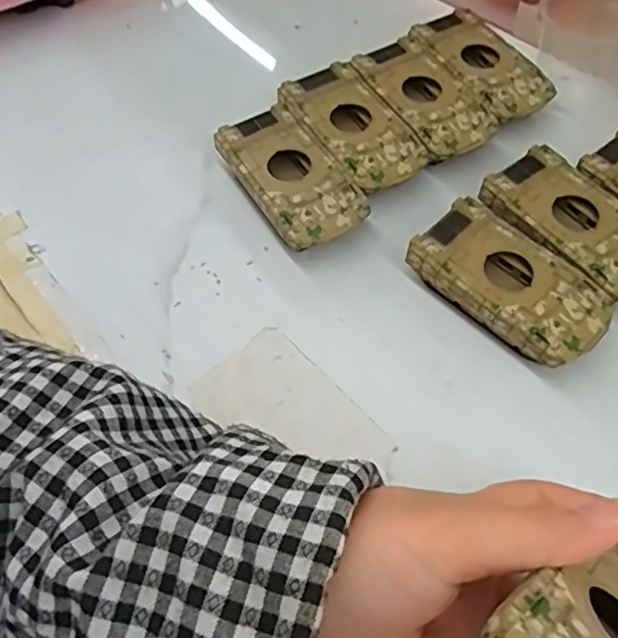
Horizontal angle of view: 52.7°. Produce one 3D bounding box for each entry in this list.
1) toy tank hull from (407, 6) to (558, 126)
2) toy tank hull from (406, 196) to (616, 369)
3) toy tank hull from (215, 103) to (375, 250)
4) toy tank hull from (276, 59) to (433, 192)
[{"bbox_3d":[0.110,-0.159,0.405,0.054,0.025,0.095,-30,63,-16],"label":"toy tank hull"},{"bbox_3d":[0.100,-0.014,0.317,0.053,0.029,0.094,-39,66,-20],"label":"toy tank hull"},{"bbox_3d":[-0.010,-0.076,0.353,0.050,0.026,0.093,-29,63,-15],"label":"toy tank hull"},{"bbox_3d":[0.026,-0.109,0.373,0.051,0.025,0.093,-28,63,-15],"label":"toy tank hull"}]

